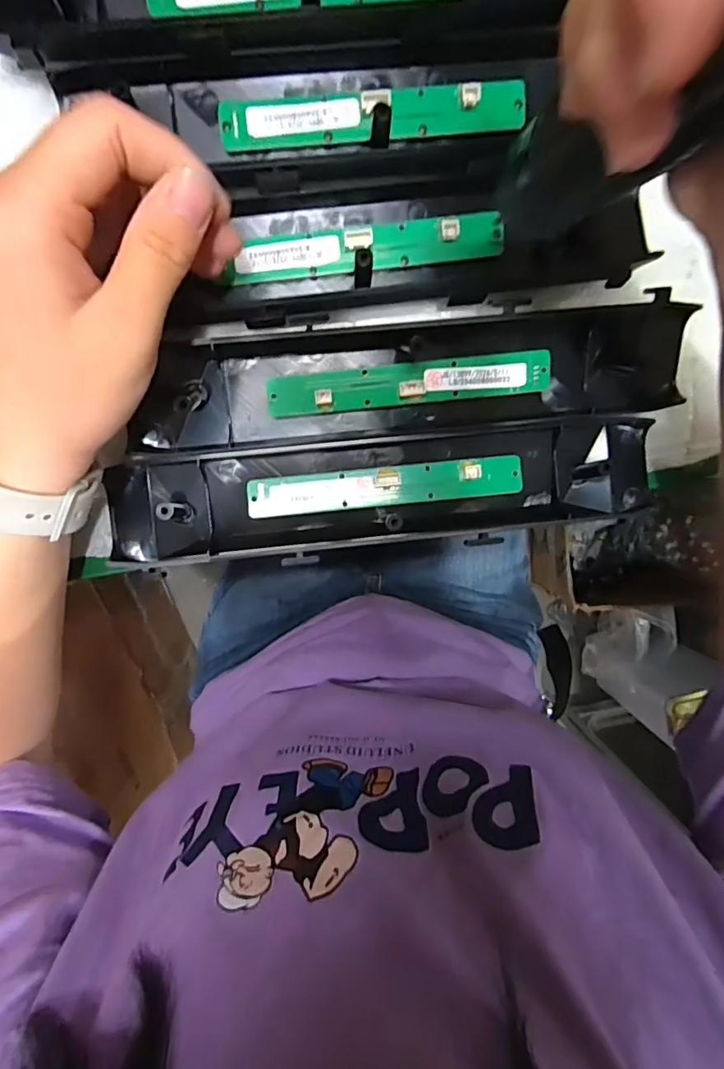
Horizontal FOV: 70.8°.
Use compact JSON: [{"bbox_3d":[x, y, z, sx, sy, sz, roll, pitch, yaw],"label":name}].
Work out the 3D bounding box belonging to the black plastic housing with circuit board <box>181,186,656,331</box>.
[{"bbox_3d":[0.024,-0.134,0.237,0.218,0.030,0.046,-5,95,-1],"label":"black plastic housing with circuit board"}]

